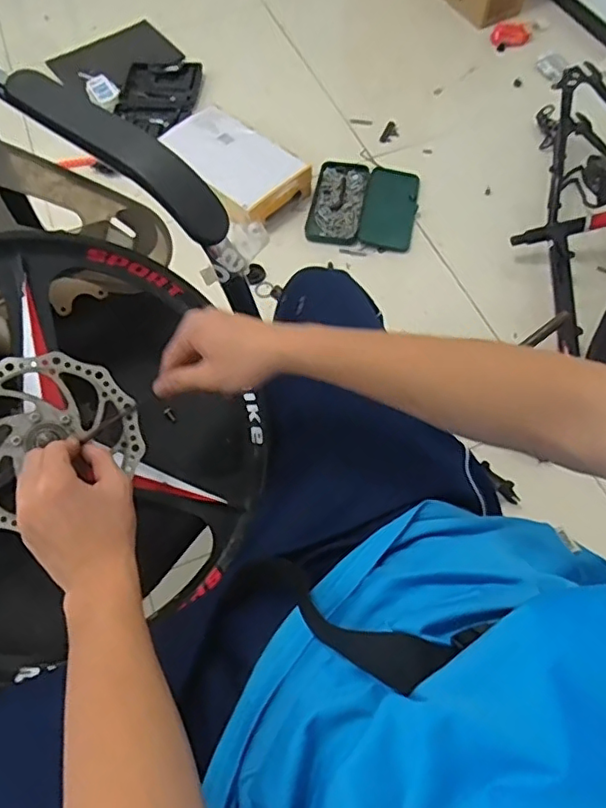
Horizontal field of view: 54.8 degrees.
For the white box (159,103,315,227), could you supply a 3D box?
[{"bbox_3d":[-0.164,-0.572,1.398,0.214,0.082,0.347,-37,66,-17],"label":"white box"}]

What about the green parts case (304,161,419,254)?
[{"bbox_3d":[0.139,-0.471,1.379,0.246,0.031,0.252,11,63,8],"label":"green parts case"}]

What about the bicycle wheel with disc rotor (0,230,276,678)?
[{"bbox_3d":[-0.237,0.033,0.523,0.393,0.074,0.382,2,81,-16],"label":"bicycle wheel with disc rotor"}]

